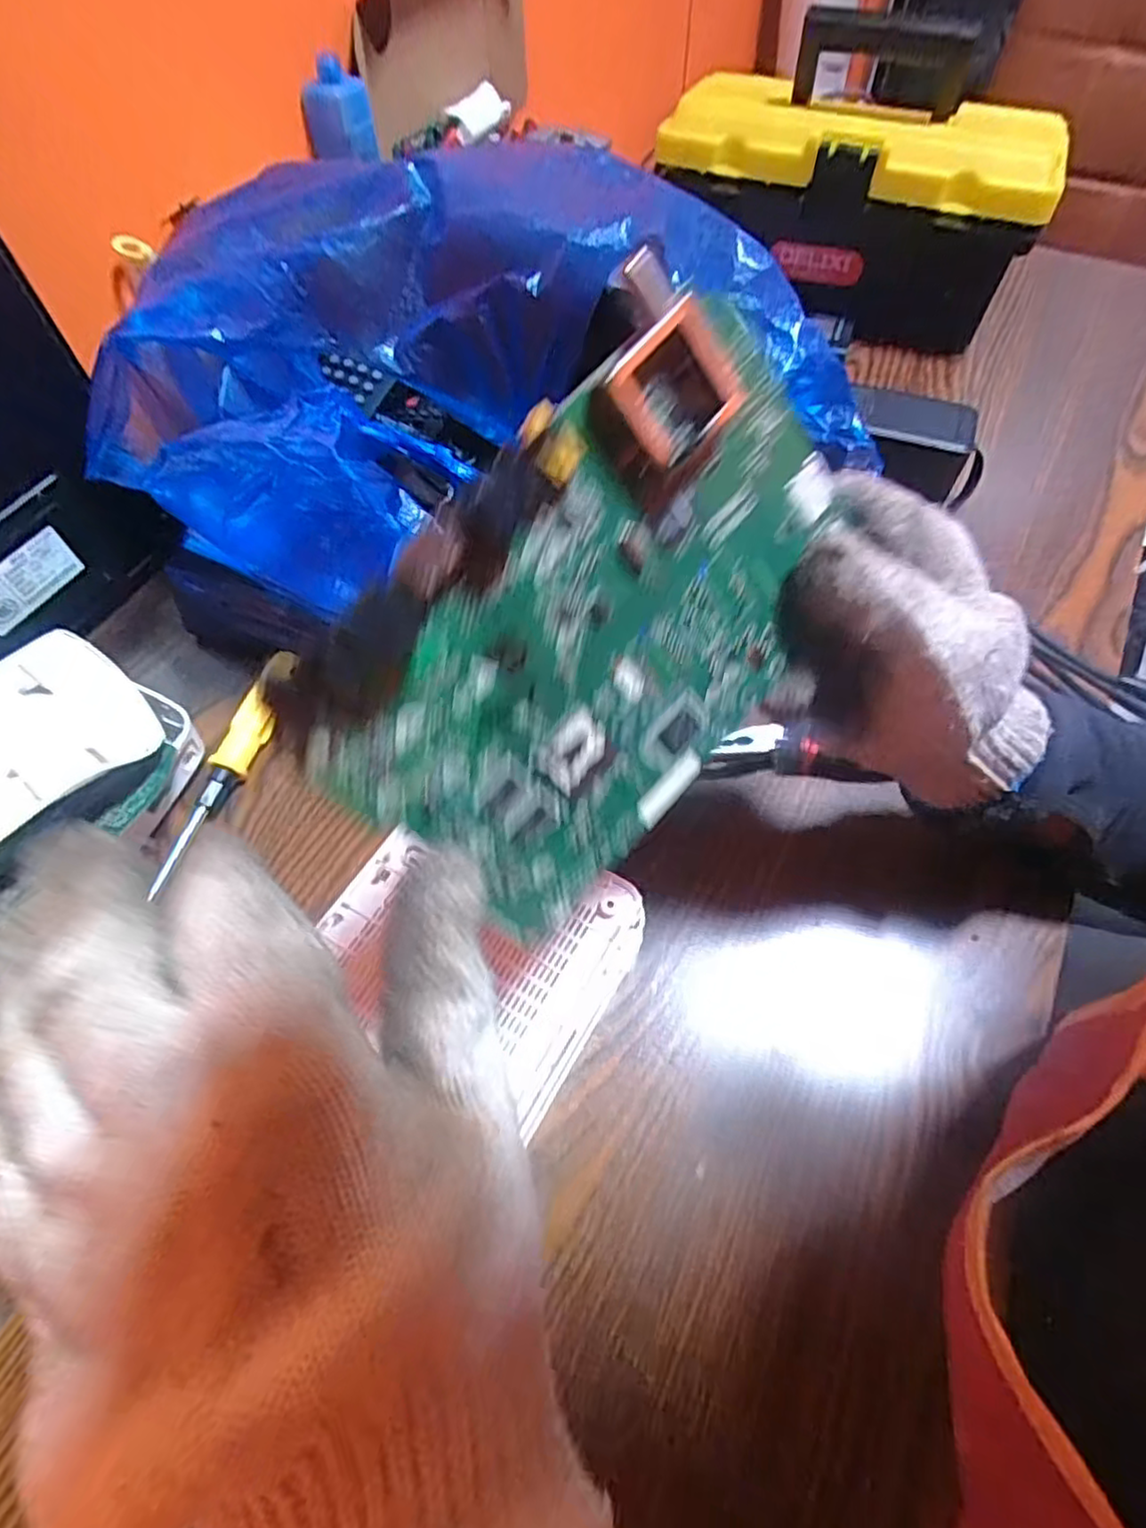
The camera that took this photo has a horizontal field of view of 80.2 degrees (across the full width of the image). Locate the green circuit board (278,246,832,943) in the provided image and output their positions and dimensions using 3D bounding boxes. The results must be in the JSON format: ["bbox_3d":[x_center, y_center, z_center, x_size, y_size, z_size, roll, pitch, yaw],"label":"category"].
[{"bbox_3d":[0.010,-0.036,0.187,0.160,0.107,0.010,-51,30,-2],"label":"green circuit board"}]

